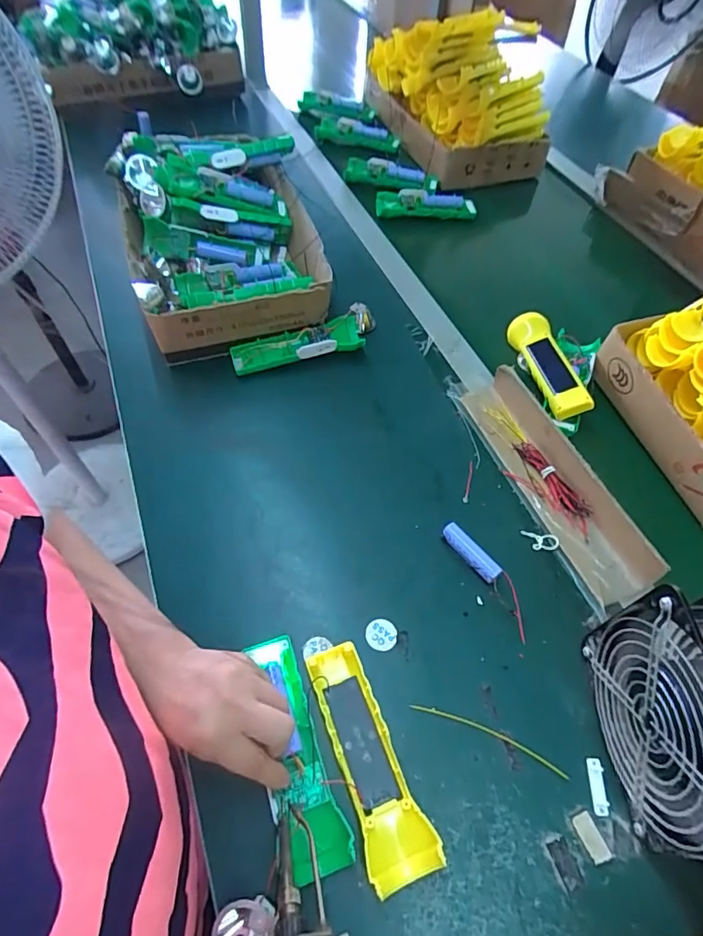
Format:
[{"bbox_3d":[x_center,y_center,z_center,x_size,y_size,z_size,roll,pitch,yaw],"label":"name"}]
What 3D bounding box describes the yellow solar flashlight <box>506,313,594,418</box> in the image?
[{"bbox_3d":[0.246,-0.128,0.623,0.046,0.031,0.164,-7,55,-6],"label":"yellow solar flashlight"}]

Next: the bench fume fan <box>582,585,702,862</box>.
[{"bbox_3d":[0.230,0.173,0.338,0.063,0.144,0.145,0,54,-1],"label":"bench fume fan"}]

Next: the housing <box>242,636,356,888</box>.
[{"bbox_3d":[-0.042,0.212,0.379,0.046,0.028,0.164,-13,60,-10],"label":"housing"}]

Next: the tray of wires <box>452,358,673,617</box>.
[{"bbox_3d":[0.205,0.003,0.520,0.067,0.041,0.276,-18,56,-13],"label":"tray of wires"}]

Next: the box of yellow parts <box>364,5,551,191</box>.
[{"bbox_3d":[0.192,-0.686,0.908,0.214,0.176,0.330,-13,55,-9],"label":"box of yellow parts"}]

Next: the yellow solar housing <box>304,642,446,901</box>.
[{"bbox_3d":[0.011,0.219,0.379,0.047,0.022,0.161,-19,57,-13],"label":"yellow solar housing"}]

